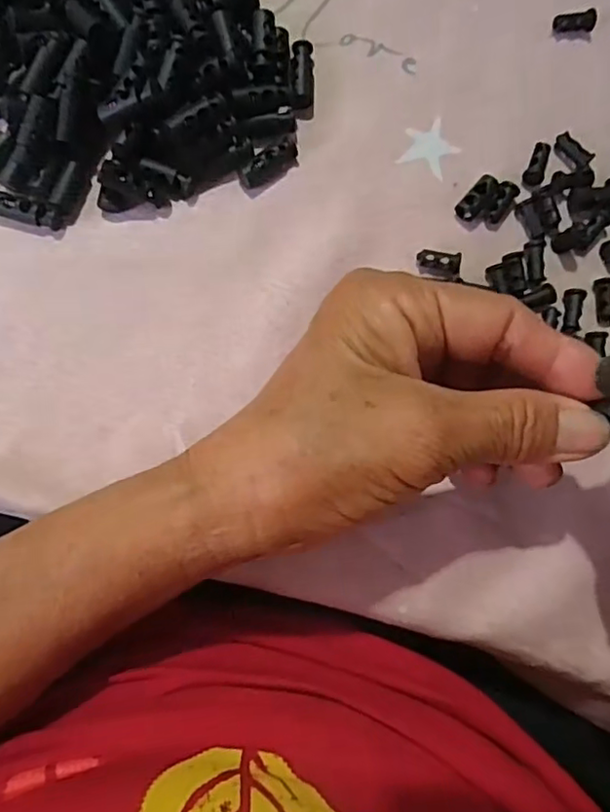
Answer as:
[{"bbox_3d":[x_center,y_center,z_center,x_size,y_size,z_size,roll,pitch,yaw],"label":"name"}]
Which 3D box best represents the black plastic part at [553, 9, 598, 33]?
[{"bbox_3d":[0.113,-0.162,0.256,0.017,0.004,0.007,-1,85,10],"label":"black plastic part"}]

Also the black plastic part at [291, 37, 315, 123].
[{"bbox_3d":[-0.001,-0.132,0.243,0.009,0.008,0.030,-2,85,-4],"label":"black plastic part"}]

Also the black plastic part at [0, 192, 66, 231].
[{"bbox_3d":[-0.103,-0.072,0.227,0.025,0.008,0.009,17,84,-2],"label":"black plastic part"}]

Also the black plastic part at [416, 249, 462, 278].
[{"bbox_3d":[0.053,-0.056,0.240,0.017,0.005,0.009,10,84,-3],"label":"black plastic part"}]

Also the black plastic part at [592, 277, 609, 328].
[{"bbox_3d":[0.121,-0.042,0.245,0.007,0.005,0.020,-5,98,-4],"label":"black plastic part"}]

